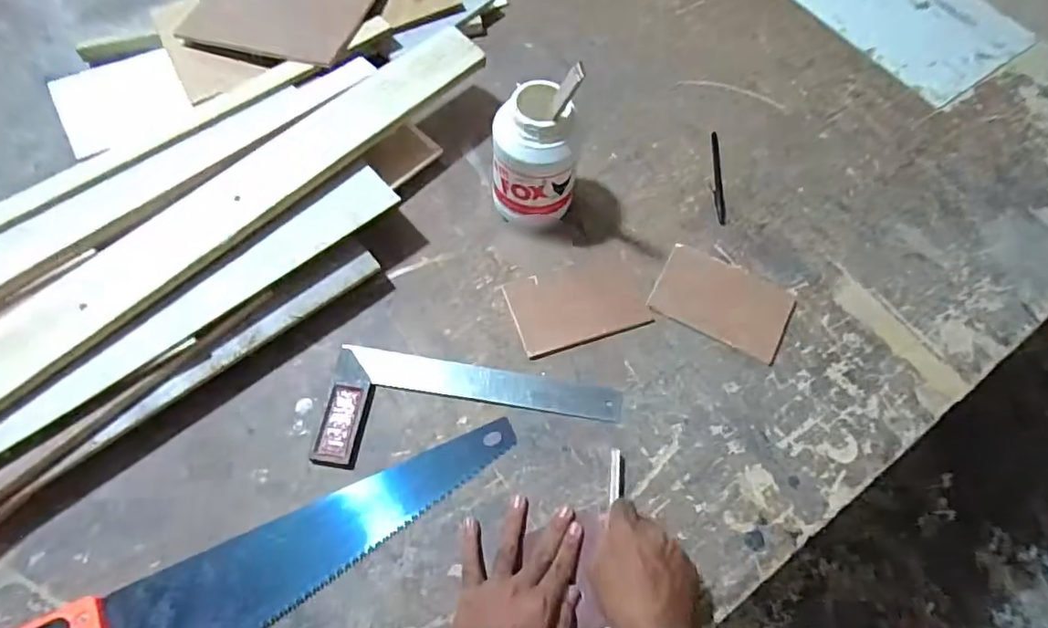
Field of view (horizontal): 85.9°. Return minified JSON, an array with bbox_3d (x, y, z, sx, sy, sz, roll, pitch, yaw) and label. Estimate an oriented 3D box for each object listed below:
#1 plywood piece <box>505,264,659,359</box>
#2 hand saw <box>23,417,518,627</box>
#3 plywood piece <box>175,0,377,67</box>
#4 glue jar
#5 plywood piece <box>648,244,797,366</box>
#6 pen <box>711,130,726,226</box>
[{"bbox_3d":[0.065,-0.011,0.649,0.154,0.006,0.095,-16,67,-10],"label":"plywood piece"},{"bbox_3d":[-0.236,0.241,0.510,0.512,0.027,0.109,-25,69,-13],"label":"hand saw"},{"bbox_3d":[-0.331,-0.423,0.766,0.263,0.015,0.201,13,64,12],"label":"plywood piece"},{"bbox_3d":[0.011,-0.166,0.631,0.088,0.162,0.077,0,65,-3],"label":"glue jar"},{"bbox_3d":[0.231,-0.015,0.653,0.151,0.006,0.099,27,67,9],"label":"plywood piece"},{"bbox_3d":[0.254,-0.180,0.737,0.012,0.006,0.146,5,65,0],"label":"pen"}]

